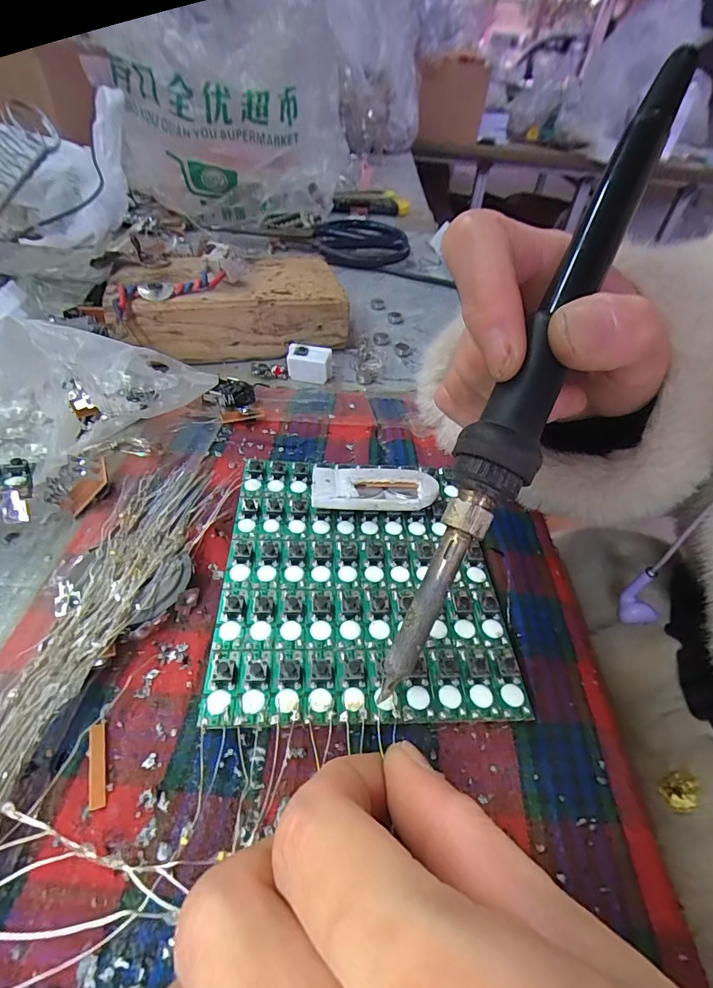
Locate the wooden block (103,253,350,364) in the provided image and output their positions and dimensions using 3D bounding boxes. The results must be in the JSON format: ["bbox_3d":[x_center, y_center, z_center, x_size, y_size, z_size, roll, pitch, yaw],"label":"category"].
[{"bbox_3d":[-0.080,-0.121,0.299,0.141,0.043,0.075,-9,46,-14],"label":"wooden block"}]

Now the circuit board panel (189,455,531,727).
[{"bbox_3d":[0.001,0.027,0.163,0.092,0.005,0.102,1,45,-5],"label":"circuit board panel"}]

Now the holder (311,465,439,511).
[{"bbox_3d":[0.007,-0.003,0.184,0.049,0.005,0.026,5,41,-2],"label":"holder"}]

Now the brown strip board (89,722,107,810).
[{"bbox_3d":[-0.071,0.074,0.125,0.004,0.004,0.022,-13,47,-17],"label":"brown strip board"}]

